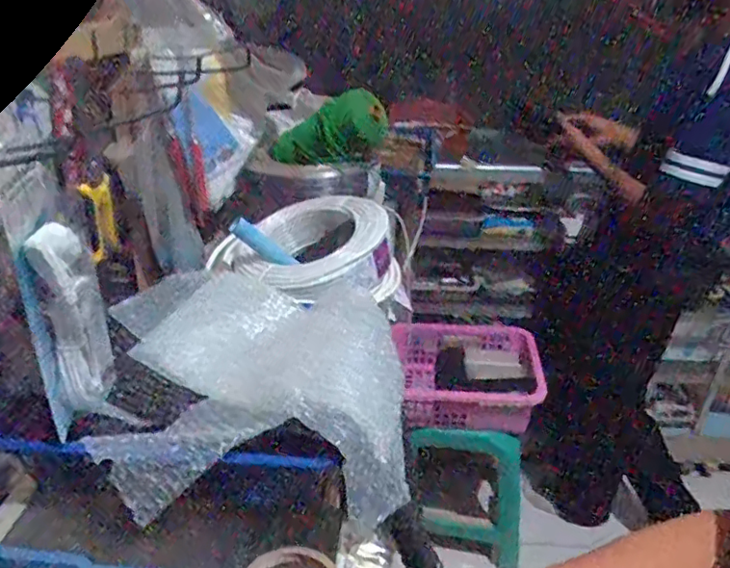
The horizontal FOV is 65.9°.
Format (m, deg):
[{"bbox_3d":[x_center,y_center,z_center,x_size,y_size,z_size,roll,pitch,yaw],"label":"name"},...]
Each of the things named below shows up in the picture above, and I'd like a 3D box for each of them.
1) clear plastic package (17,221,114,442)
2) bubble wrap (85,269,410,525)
[{"bbox_3d":[-0.260,0.037,0.497,0.036,0.180,0.080,5,30,9],"label":"clear plastic package"},{"bbox_3d":[-0.131,0.098,0.639,0.336,0.097,0.331,0,30,0],"label":"bubble wrap"}]

